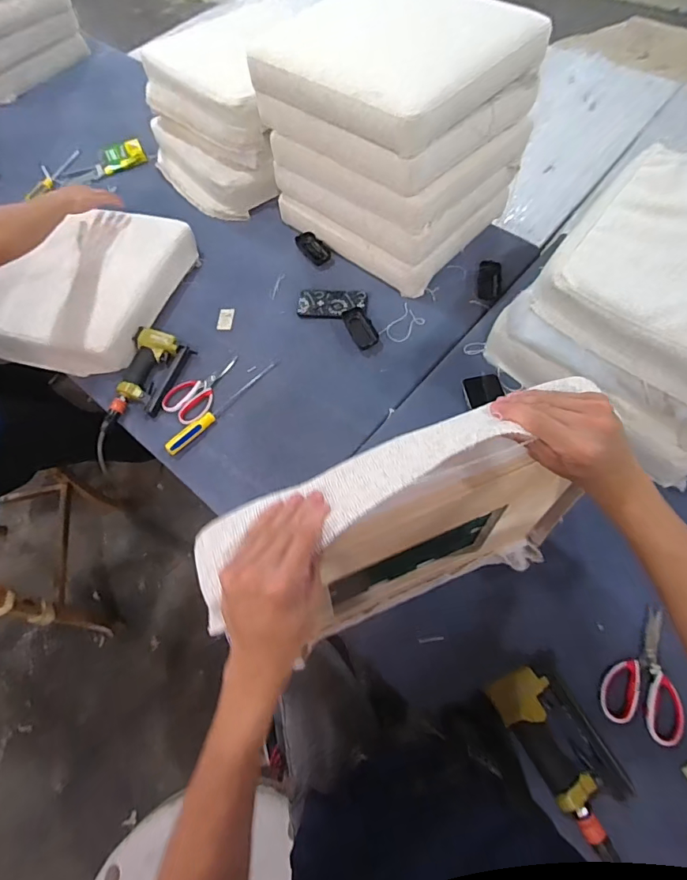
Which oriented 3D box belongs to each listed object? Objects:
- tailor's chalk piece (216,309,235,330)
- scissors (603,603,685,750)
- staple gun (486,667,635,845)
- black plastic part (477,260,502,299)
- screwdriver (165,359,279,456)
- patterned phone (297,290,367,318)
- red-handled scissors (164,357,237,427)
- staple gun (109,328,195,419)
[{"bbox_3d":[-0.282,-0.289,1.087,0.035,0.004,0.062,5,66,0],"label":"tailor's chalk piece"},{"bbox_3d":[0.460,0.347,0.690,0.100,0.016,0.175,19,66,13],"label":"scissors"},{"bbox_3d":[0.314,0.440,0.661,0.106,0.061,0.215,-31,65,-12],"label":"staple gun"},{"bbox_3d":[0.353,-0.388,1.097,0.058,0.020,0.101,7,64,7],"label":"black plastic part"},{"bbox_3d":[-0.246,-0.076,0.956,0.026,0.023,0.301,38,71,20],"label":"screwdriver"},{"bbox_3d":[-0.026,-0.325,1.085,0.163,0.010,0.078,2,63,4],"label":"patterned phone"},{"bbox_3d":[-0.306,-0.124,0.984,0.101,0.025,0.196,21,66,13],"label":"red-handled scissors"},{"bbox_3d":[-0.430,-0.149,0.993,0.135,0.043,0.205,12,64,9],"label":"staple gun"}]

